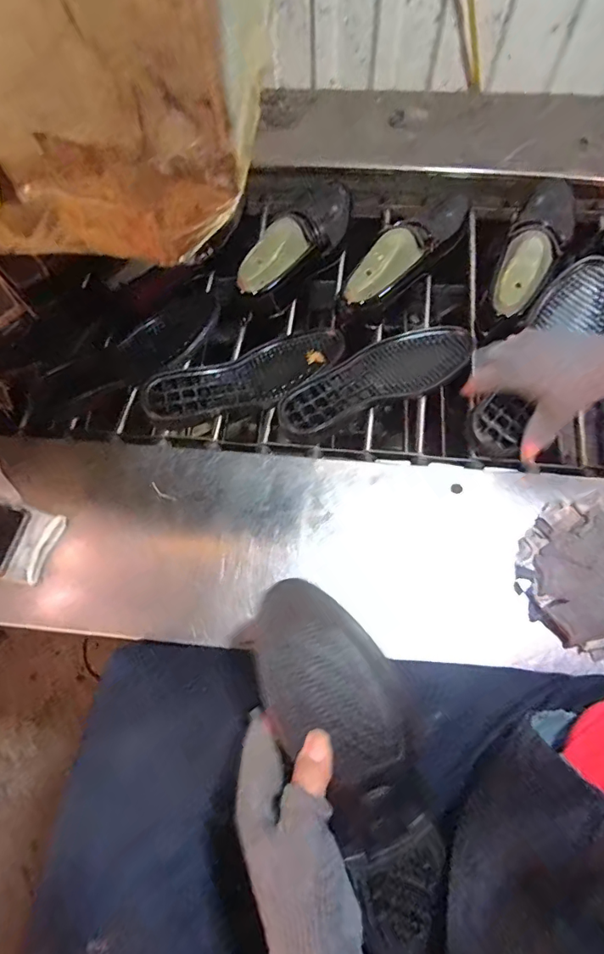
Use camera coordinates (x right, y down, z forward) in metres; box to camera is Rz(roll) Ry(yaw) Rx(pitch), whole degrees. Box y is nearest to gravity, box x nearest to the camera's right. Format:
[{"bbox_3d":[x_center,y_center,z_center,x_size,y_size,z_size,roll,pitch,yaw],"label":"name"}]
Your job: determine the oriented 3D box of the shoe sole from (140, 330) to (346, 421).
[{"bbox_3d":[-0.069,-0.134,0.635,0.278,0.035,0.090,-25,70,-7],"label":"shoe sole"}]

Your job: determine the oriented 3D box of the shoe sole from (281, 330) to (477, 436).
[{"bbox_3d":[0.097,-0.132,0.626,0.272,0.021,0.088,-23,70,-6],"label":"shoe sole"}]

